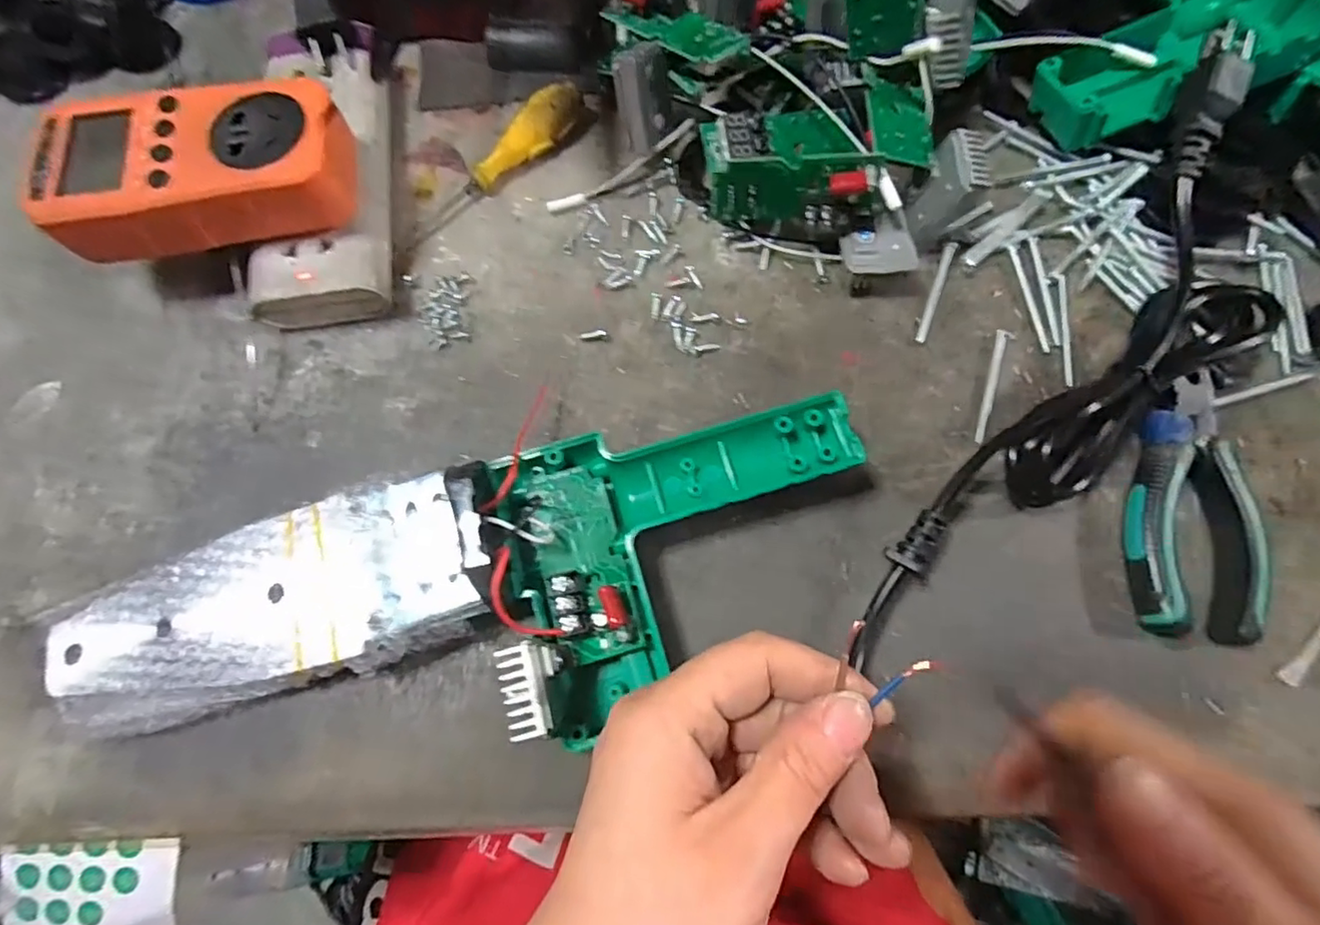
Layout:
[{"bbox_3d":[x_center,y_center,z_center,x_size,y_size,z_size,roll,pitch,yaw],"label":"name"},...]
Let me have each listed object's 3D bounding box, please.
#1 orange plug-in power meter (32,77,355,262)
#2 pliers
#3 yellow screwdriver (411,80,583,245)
[{"bbox_3d":[-0.206,-0.132,0.272,0.121,0.031,0.063,-7,73,-2],"label":"orange plug-in power meter"},{"bbox_3d":[0.230,0.017,0.266,0.048,0.018,0.117,7,73,3],"label":"pliers"},{"bbox_3d":[-0.086,-0.161,0.325,0.021,0.020,0.117,37,77,11],"label":"yellow screwdriver"}]

